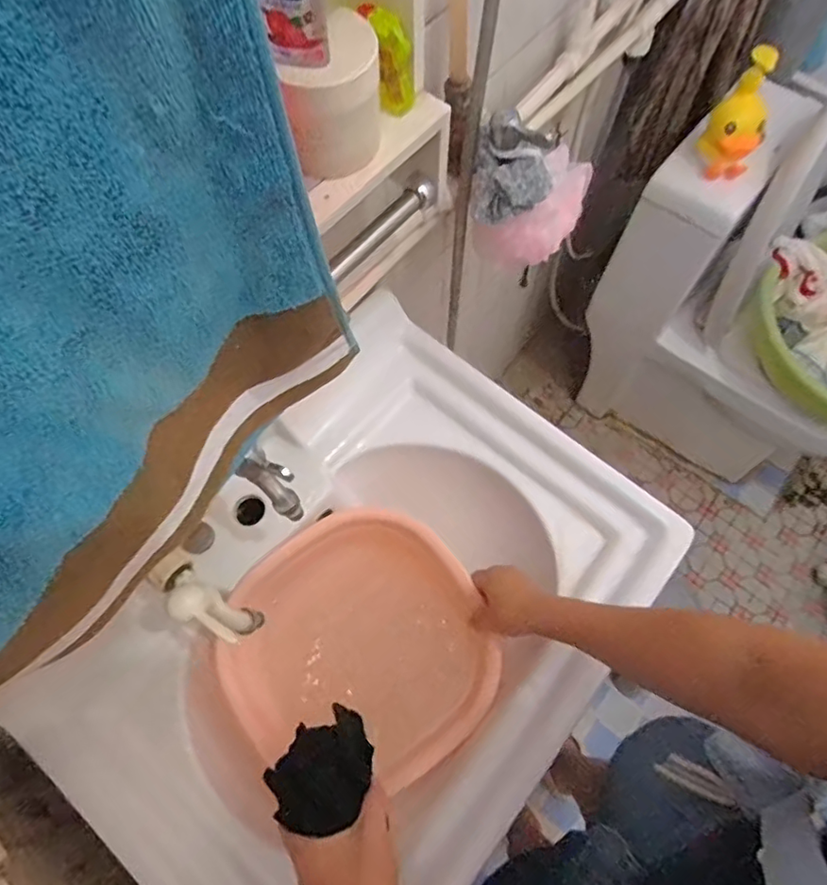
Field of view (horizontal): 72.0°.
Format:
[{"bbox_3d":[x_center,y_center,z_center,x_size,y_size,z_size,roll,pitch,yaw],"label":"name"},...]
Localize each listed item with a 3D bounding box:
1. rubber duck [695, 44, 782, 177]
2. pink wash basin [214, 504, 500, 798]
[{"bbox_3d":[0.490,-0.476,0.863,0.085,0.186,0.089,30,71,12],"label":"rubber duck"},{"bbox_3d":[-0.060,0.220,0.616,0.267,0.067,0.274,-39,72,-14],"label":"pink wash basin"}]

